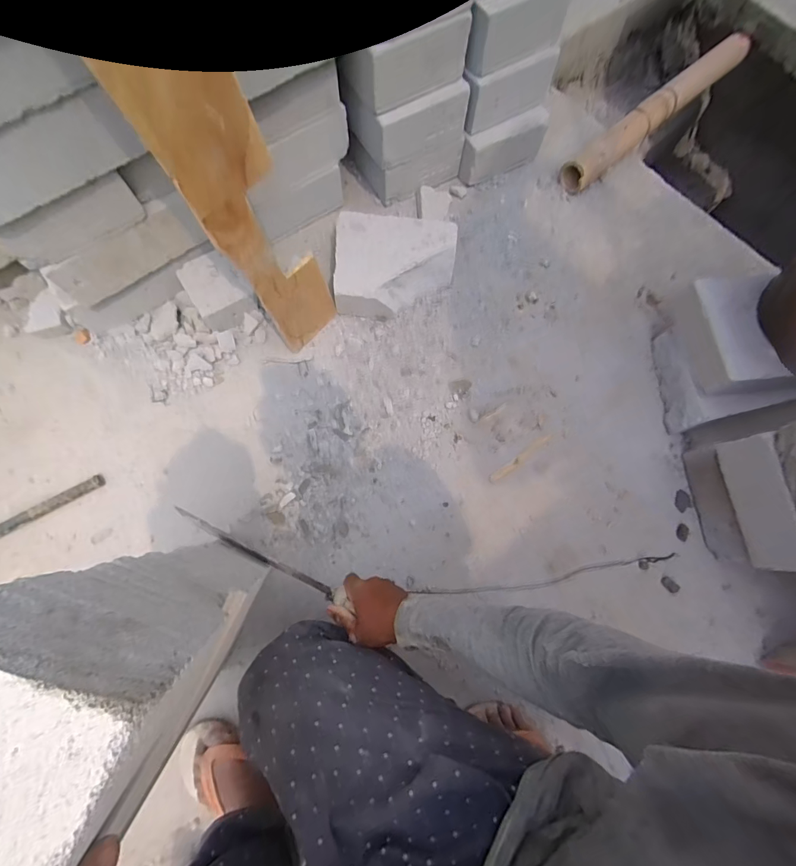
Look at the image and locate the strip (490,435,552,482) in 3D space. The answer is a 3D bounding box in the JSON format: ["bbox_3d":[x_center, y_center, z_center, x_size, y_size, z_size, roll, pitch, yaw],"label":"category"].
[{"bbox_3d":[0.239,0.050,0.785,0.147,0.004,0.018,-36,78,-11],"label":"strip"}]

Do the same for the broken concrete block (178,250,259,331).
[{"bbox_3d":[-0.364,-0.283,0.817,0.113,0.061,0.136,-37,78,-11],"label":"broken concrete block"}]

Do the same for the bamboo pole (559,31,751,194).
[{"bbox_3d":[0.642,-0.806,0.998,0.648,0.075,0.080,-41,79,-12],"label":"bamboo pole"}]

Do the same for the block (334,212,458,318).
[{"bbox_3d":[-0.009,-0.339,0.844,0.242,0.074,0.210,6,74,1],"label":"block"}]

